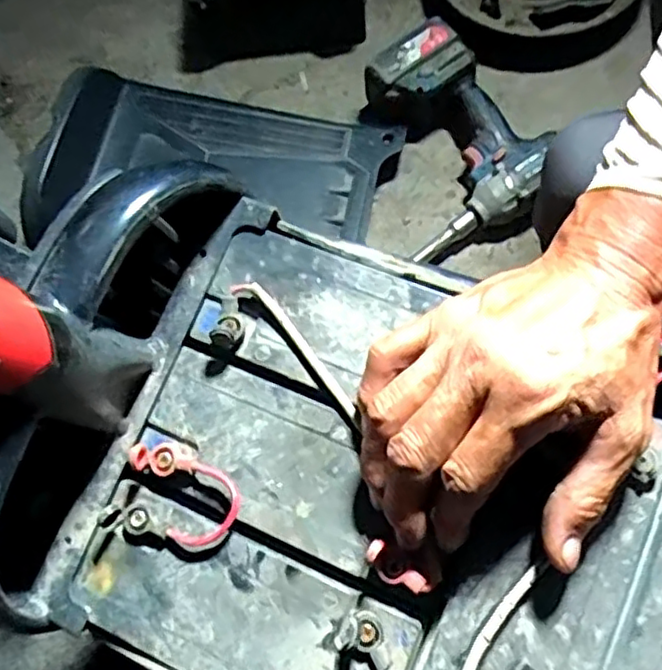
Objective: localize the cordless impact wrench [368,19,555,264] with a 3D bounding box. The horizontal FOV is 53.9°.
[{"bbox_3d":[0.131,-0.224,0.739,0.182,0.088,0.239,-24,69,-4],"label":"cordless impact wrench"}]

